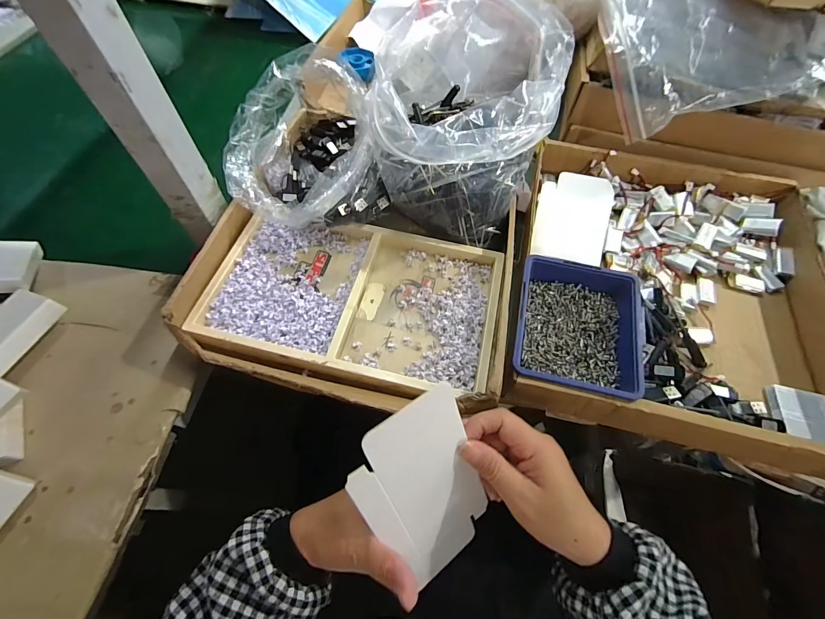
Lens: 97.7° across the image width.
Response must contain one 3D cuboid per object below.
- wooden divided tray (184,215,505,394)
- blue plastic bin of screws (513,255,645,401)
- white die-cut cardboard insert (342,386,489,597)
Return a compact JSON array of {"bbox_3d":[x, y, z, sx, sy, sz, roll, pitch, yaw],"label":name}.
[{"bbox_3d":[-0.064,-0.023,0.423,0.319,0.029,0.185,12,61,5],"label":"wooden divided tray"},{"bbox_3d":[0.170,0.024,0.388,0.123,0.058,0.139,12,61,7],"label":"blue plastic bin of screws"},{"bbox_3d":[0.012,0.136,0.263,0.085,0.167,0.004,-30,31,-21],"label":"white die-cut cardboard insert"}]

